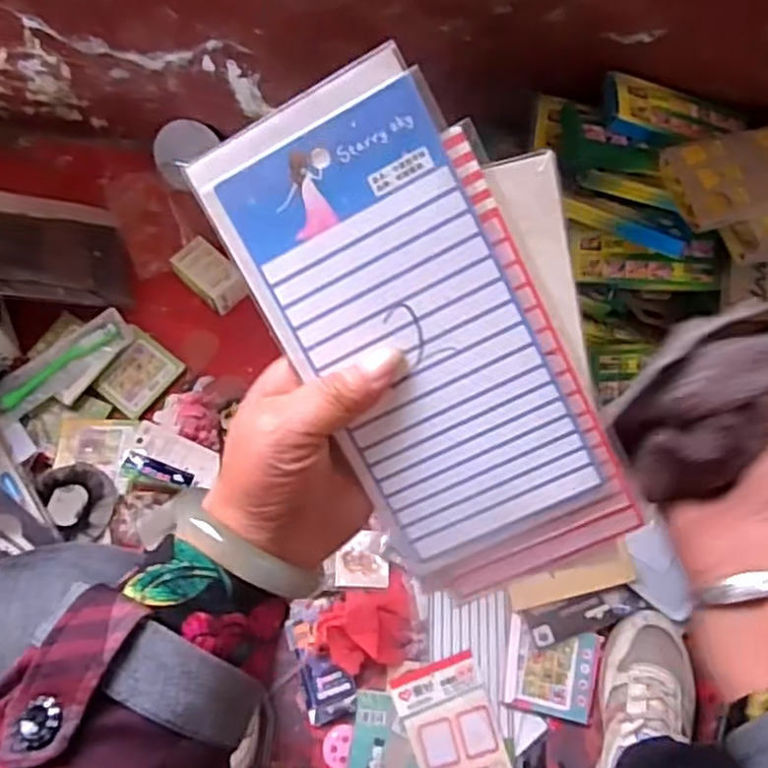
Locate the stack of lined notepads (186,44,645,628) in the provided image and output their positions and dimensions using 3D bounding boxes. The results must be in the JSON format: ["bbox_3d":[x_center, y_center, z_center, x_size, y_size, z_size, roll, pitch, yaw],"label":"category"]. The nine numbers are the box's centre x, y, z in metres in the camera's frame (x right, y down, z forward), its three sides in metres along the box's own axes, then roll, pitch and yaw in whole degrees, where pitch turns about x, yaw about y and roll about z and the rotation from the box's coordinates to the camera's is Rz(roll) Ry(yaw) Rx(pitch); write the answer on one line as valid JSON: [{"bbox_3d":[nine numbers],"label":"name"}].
[{"bbox_3d":[0.030,-0.011,0.299,0.120,0.005,0.236,-26,101,11],"label":"stack of lined notepads"}]

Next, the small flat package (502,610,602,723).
[{"bbox_3d":[0.177,0.301,0.753,0.098,0.011,0.088,13,71,5],"label":"small flat package"}]

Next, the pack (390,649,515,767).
[{"bbox_3d":[0.077,0.369,0.728,0.091,0.008,0.161,-18,73,-10],"label":"pack"}]

